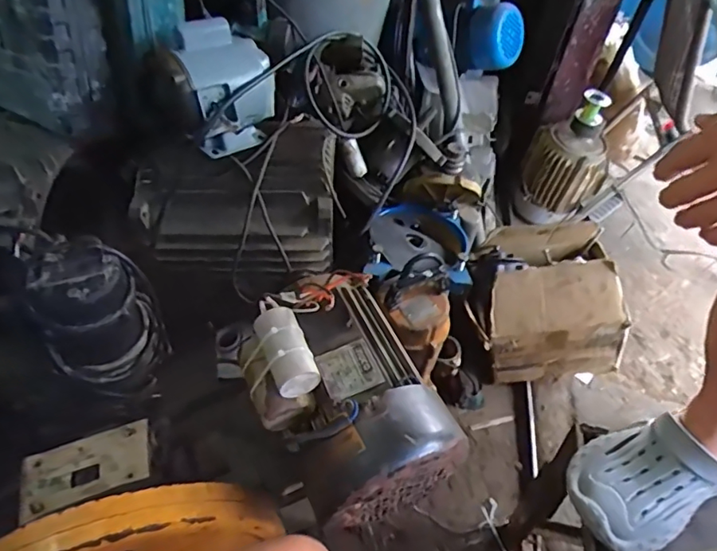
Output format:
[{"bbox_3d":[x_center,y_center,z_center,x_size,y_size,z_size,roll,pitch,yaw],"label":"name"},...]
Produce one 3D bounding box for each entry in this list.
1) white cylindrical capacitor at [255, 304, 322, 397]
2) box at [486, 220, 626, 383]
[{"bbox_3d":[-0.083,0.087,0.611,0.048,0.047,0.095,-16,50,-20],"label":"white cylindrical capacitor"},{"bbox_3d":[0.413,0.046,1.197,0.300,0.260,0.268,0,46,-6],"label":"box"}]

